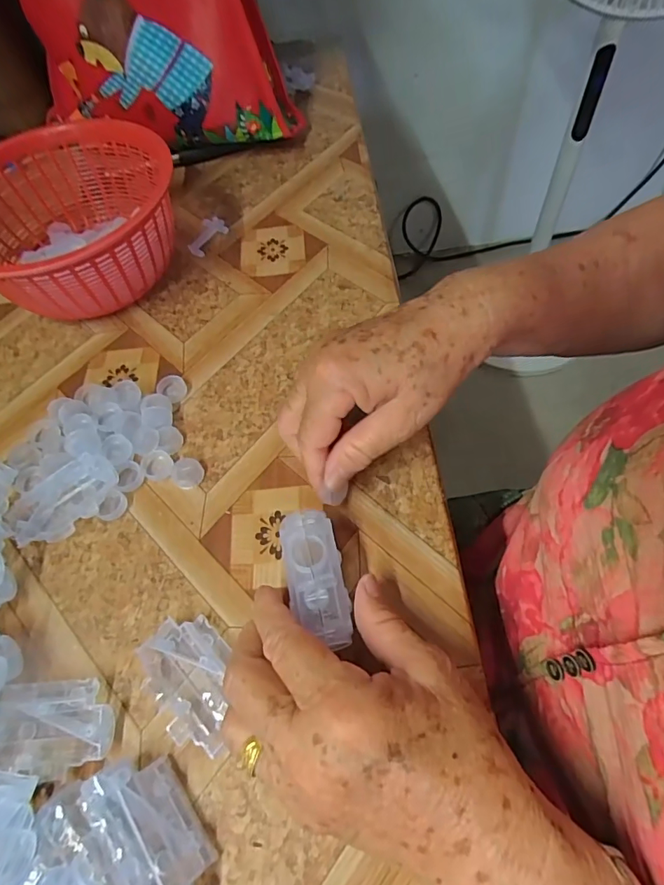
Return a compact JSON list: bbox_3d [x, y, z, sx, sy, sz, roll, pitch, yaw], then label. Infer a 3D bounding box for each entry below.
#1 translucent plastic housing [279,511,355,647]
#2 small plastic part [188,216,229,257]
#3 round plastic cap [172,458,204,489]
[{"bbox_3d":[-0.008,0.065,0.242,0.028,0.026,0.069,-10,58,-3],"label":"translucent plastic housing"},{"bbox_3d":[-0.118,-0.196,0.454,0.030,0.006,0.052,15,62,13],"label":"small plastic part"},{"bbox_3d":[-0.097,0.019,0.319,0.021,0.008,0.022,-2,60,4],"label":"round plastic cap"}]

